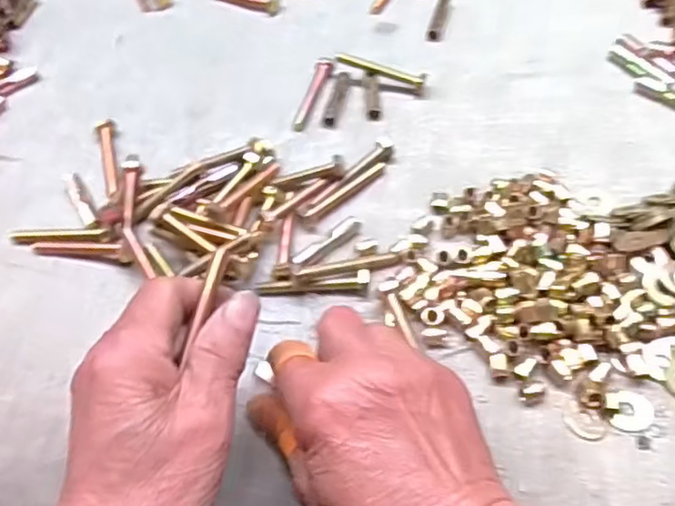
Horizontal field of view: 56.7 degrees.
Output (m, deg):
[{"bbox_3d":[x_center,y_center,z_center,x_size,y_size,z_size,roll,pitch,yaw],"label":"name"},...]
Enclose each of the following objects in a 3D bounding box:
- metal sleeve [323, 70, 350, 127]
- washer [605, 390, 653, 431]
[{"bbox_3d":[0.000,-0.107,0.430,0.009,0.005,0.049,10,58,12],"label":"metal sleeve"},{"bbox_3d":[0.145,0.077,0.309,0.023,0.005,0.020,-10,61,-9],"label":"washer"}]

